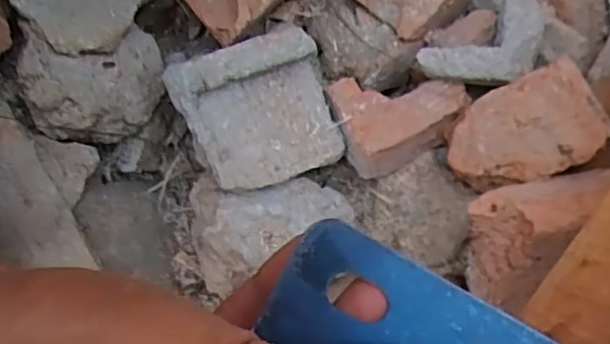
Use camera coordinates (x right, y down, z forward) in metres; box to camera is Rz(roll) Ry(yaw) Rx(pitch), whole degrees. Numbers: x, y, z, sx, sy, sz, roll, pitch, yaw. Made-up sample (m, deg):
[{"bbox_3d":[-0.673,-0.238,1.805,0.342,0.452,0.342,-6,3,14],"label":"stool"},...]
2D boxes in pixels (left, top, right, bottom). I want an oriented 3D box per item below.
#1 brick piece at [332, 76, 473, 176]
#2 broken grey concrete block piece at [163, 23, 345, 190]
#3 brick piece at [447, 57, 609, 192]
[{"bbox_3d":[0.059,-0.034,0.387,0.076,0.026,0.058,-16,92,-2],"label":"brick piece"},{"bbox_3d":[-0.025,-0.033,0.372,0.086,0.057,0.080,-22,93,-2],"label":"broken grey concrete block piece"},{"bbox_3d":[0.122,-0.022,0.356,0.081,0.021,0.054,-27,80,27],"label":"brick piece"}]

